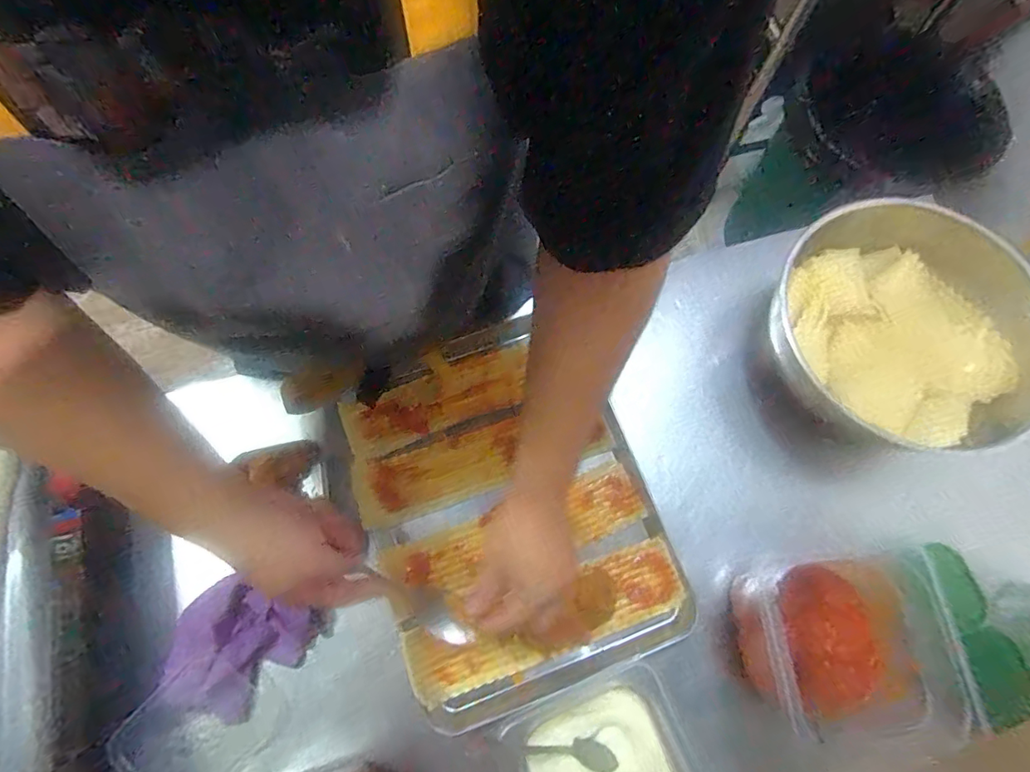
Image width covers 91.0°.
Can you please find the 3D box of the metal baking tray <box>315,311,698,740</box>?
[{"bbox_3d":[-0.015,0.139,0.568,0.318,0.060,0.386,-24,76,-9],"label":"metal baking tray"}]

